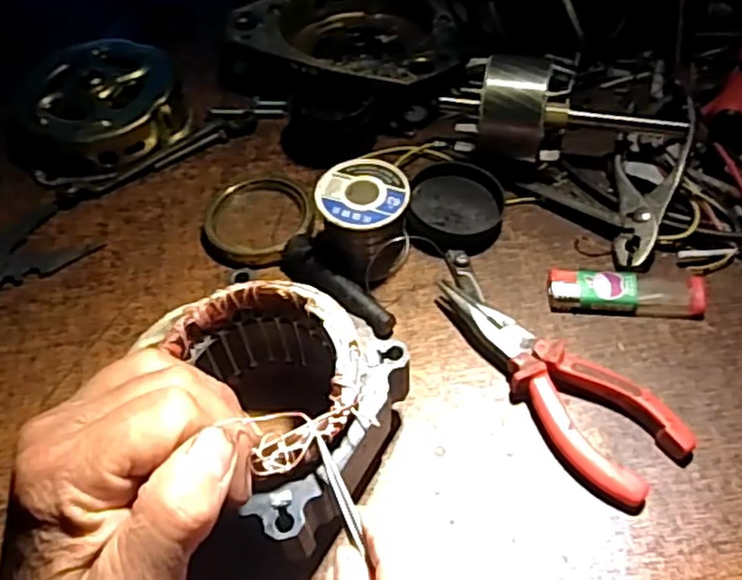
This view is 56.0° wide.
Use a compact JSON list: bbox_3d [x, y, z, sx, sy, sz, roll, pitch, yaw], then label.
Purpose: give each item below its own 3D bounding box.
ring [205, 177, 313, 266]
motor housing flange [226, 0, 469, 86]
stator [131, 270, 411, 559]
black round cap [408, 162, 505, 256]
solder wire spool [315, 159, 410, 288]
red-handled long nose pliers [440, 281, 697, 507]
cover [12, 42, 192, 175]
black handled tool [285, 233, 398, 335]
[{"bbox_3d":[-0.069,-0.048,0.435,0.067,0.010,0.071,-2,55,3],"label":"ring"},{"bbox_3d":[-0.005,-0.190,0.512,0.168,0.034,0.133,26,61,20],"label":"motor housing flange"},{"bbox_3d":[-0.047,0.052,0.317,0.113,0.073,0.096,22,59,18],"label":"stator"},{"bbox_3d":[0.053,-0.050,0.430,0.056,0.015,0.062,4,55,7],"label":"black round cap"},{"bbox_3d":[-0.003,-0.038,0.402,0.049,0.045,0.055,-8,55,-2],"label":"solder wire spool"},{"bbox_3d":[0.091,0.045,0.359,0.052,0.019,0.140,-36,60,-20],"label":"red-handled long nose pliers"},{"bbox_3d":[-0.192,-0.132,0.490,0.117,0.034,0.111,-25,57,-13],"label":"cover"},{"bbox_3d":[-0.020,-0.002,0.399,0.019,0.019,0.082,-38,61,-21],"label":"black handled tool"}]

